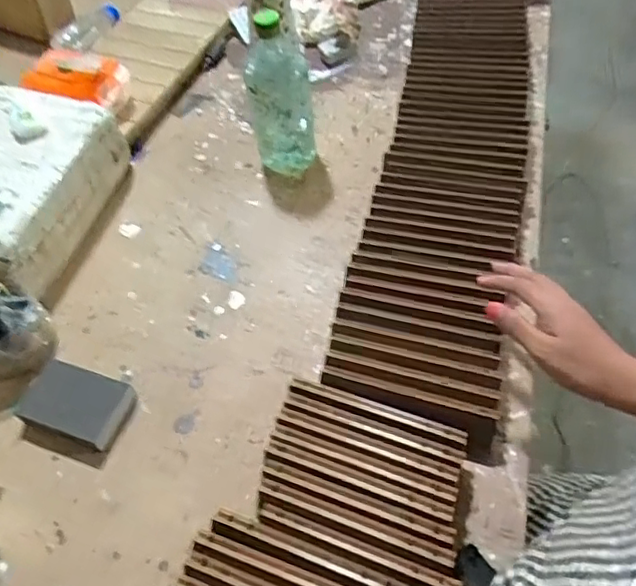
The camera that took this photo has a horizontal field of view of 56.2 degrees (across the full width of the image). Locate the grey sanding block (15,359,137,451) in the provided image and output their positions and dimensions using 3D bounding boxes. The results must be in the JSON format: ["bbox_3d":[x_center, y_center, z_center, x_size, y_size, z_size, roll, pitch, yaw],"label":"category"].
[{"bbox_3d":[-0.250,0.115,0.623,0.106,0.022,0.070,13,54,14],"label":"grey sanding block"}]

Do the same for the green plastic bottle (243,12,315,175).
[{"bbox_3d":[-0.051,-0.253,0.783,0.083,0.208,0.082,-6,52,0],"label":"green plastic bottle"}]

